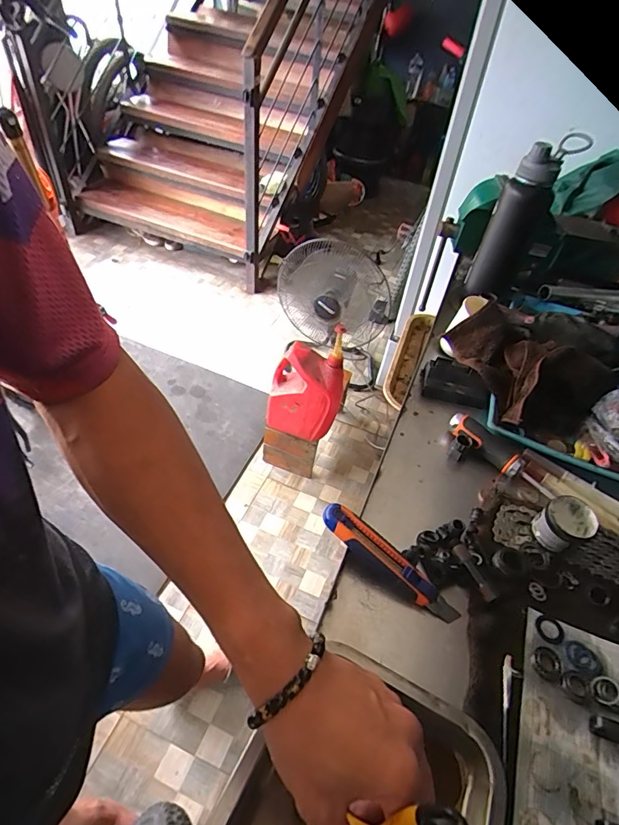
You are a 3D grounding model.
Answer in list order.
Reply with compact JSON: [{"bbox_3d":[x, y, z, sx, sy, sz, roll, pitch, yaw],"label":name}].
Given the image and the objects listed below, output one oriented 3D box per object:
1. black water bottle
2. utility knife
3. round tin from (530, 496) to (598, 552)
[{"bbox_3d":[0.395,-0.355,0.881,0.103,0.322,0.117,20,68,13],"label":"black water bottle"},{"bbox_3d":[0.086,0.161,0.492,0.170,0.022,0.029,39,51,11],"label":"utility knife"},{"bbox_3d":[0.299,0.134,0.538,0.053,0.048,0.053,4,44,-4],"label":"round tin"}]

